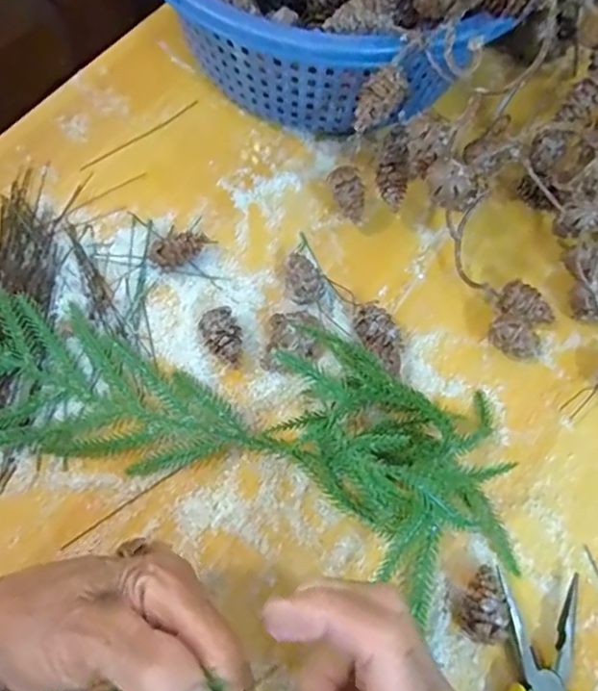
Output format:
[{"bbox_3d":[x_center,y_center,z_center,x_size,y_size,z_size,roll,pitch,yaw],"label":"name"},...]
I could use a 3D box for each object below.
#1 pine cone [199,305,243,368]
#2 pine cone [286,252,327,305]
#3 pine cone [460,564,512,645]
[{"bbox_3d":[-0.044,-0.005,0.349,0.022,0.021,0.036,-19,68,-11],"label":"pine cone"},{"bbox_3d":[0.004,-0.041,0.370,0.023,0.020,0.033,-2,66,-4],"label":"pine cone"},{"bbox_3d":[0.094,0.131,0.299,0.024,0.021,0.035,13,66,3],"label":"pine cone"}]

